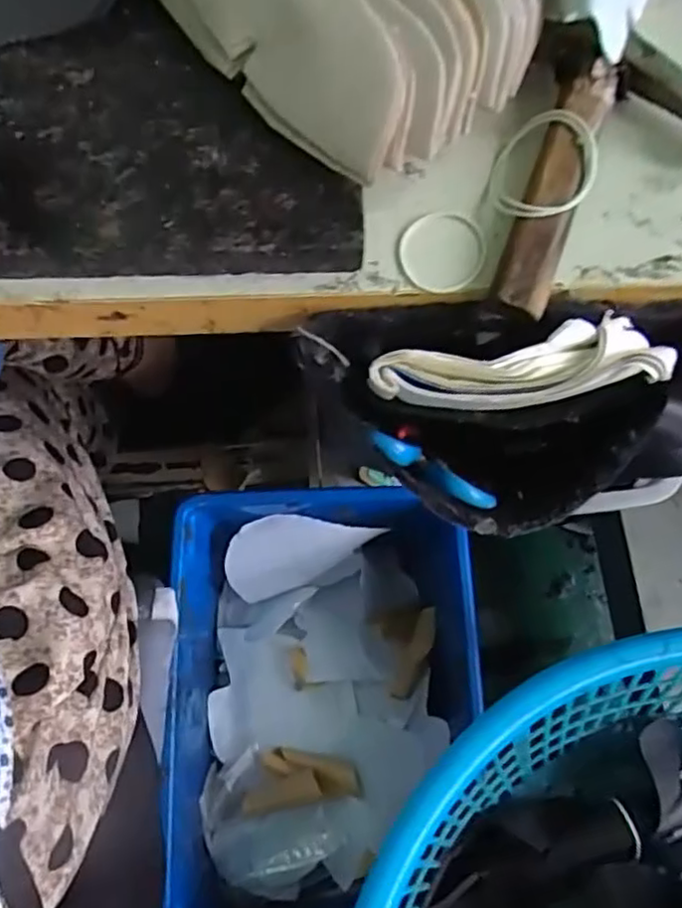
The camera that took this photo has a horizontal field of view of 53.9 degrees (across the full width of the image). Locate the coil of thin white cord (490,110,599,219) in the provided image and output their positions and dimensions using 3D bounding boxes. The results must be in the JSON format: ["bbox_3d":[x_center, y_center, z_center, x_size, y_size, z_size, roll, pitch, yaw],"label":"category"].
[{"bbox_3d":[0.097,-0.139,0.326,0.049,0.013,0.061,15,75,27],"label":"coil of thin white cord"}]

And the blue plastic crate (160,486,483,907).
[{"bbox_3d":[-0.010,0.249,0.664,0.259,0.177,0.376,-2,73,-1],"label":"blue plastic crate"}]

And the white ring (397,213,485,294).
[{"bbox_3d":[0.049,-0.098,0.327,0.043,0.007,0.042,0,77,0],"label":"white ring"}]

